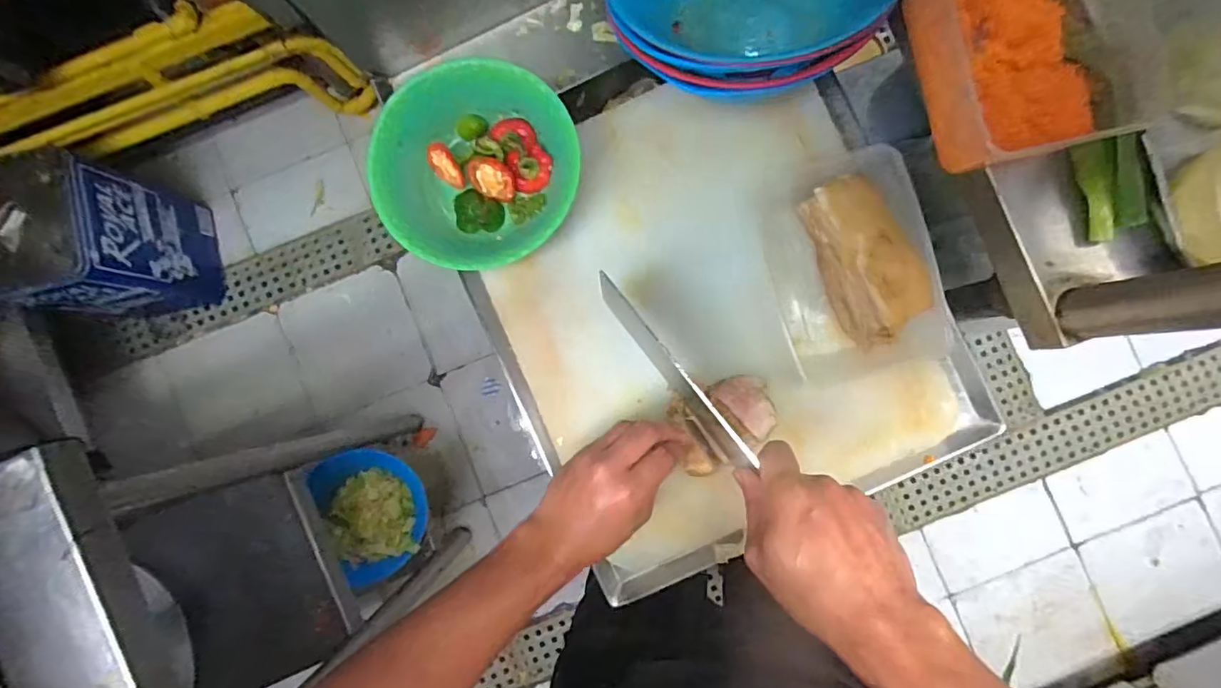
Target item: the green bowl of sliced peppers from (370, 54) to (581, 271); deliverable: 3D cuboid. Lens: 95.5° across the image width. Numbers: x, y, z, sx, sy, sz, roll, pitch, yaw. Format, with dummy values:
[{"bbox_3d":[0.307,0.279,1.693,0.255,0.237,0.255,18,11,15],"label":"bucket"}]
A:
[{"bbox_3d":[-0.112,-0.149,0.479,0.166,0.054,0.167,0,88,1],"label":"green bowl of sliced peppers"}]

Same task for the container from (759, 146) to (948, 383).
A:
[{"bbox_3d":[0.202,-0.065,0.462,0.117,0.081,0.182,-16,88,1],"label":"container"}]

